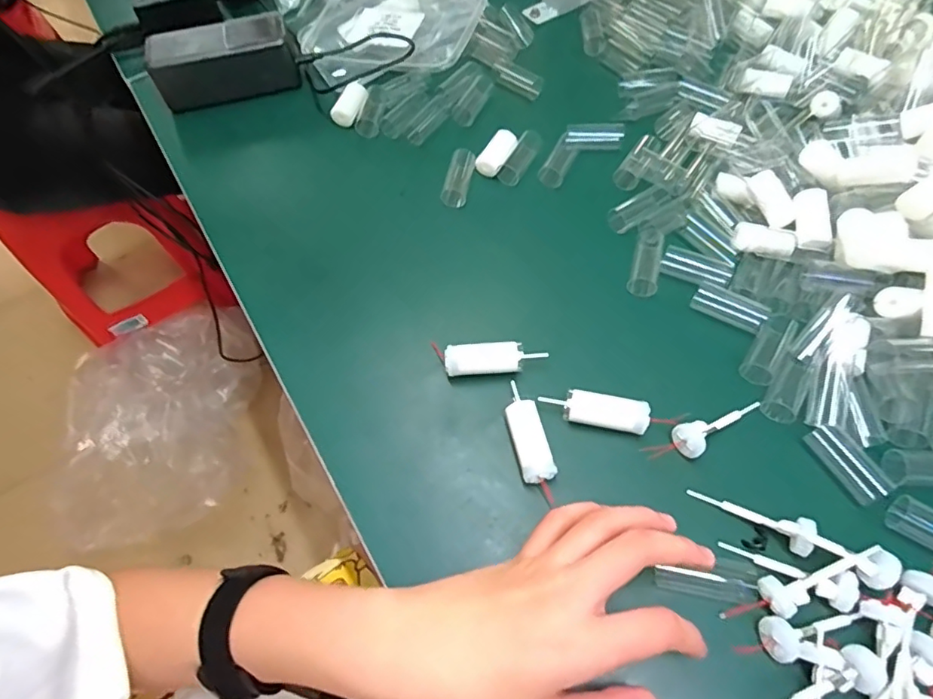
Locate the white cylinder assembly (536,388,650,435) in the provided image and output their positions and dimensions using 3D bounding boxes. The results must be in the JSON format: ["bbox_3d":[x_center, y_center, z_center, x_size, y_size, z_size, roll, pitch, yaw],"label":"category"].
[{"bbox_3d":[0.082,0.039,0.345,0.066,0.015,0.020,12,62,11],"label":"white cylinder assembly"}]

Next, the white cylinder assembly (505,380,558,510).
[{"bbox_3d":[0.039,0.057,0.338,0.021,0.014,0.075,-13,61,-3],"label":"white cylinder assembly"}]

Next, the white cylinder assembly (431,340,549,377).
[{"bbox_3d":[0.016,0.007,0.364,0.072,0.018,0.020,-2,61,3],"label":"white cylinder assembly"}]

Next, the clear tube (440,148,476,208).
[{"bbox_3d":[-0.007,-0.145,0.456,0.018,0.021,0.054,13,75,11],"label":"clear tube"}]

